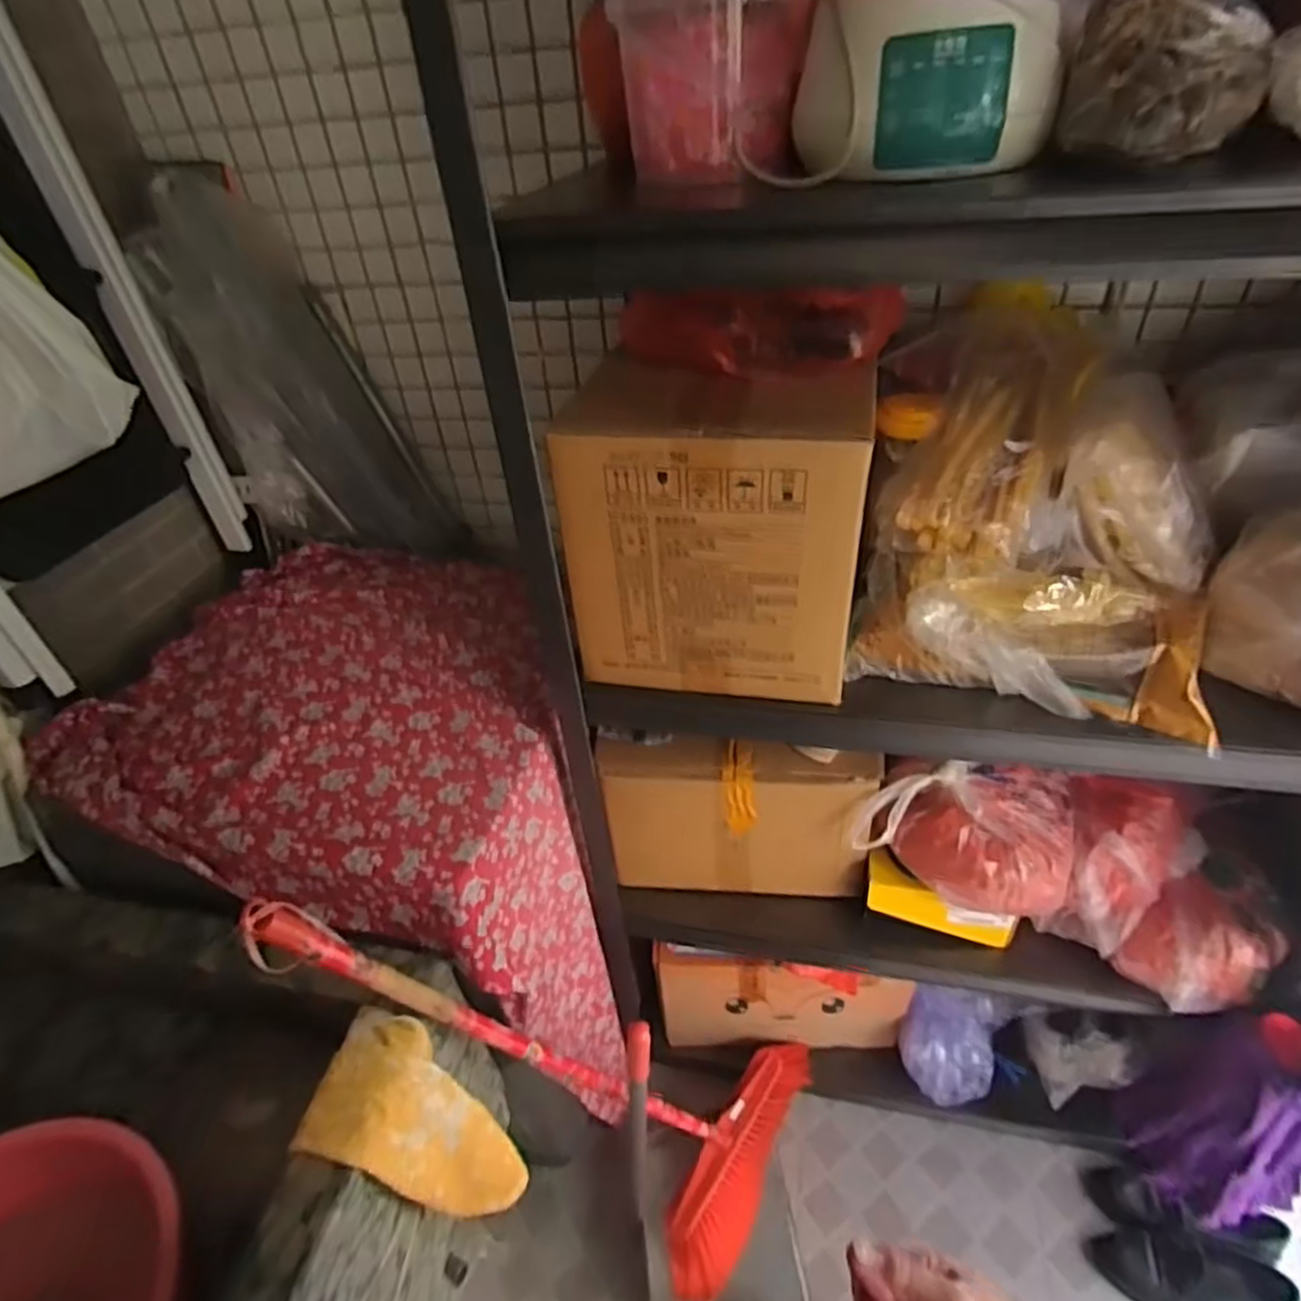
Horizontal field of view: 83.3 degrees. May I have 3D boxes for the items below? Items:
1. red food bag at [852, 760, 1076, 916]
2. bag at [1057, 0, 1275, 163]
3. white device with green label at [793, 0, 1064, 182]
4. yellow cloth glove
[{"bbox_3d":[0.388,0.223,0.889,0.254,0.124,0.126,-1,38,6],"label":"red food bag"},{"bbox_3d":[0.322,-0.363,0.453,0.107,0.091,0.093,15,43,24],"label":"bag"},{"bbox_3d":[0.191,-0.393,0.507,0.149,0.098,0.107,-8,38,-3],"label":"white device with green label"},{"bbox_3d":[-0.202,0.457,0.684,0.058,0.243,0.116,-17,28,36],"label":"yellow cloth glove"}]

